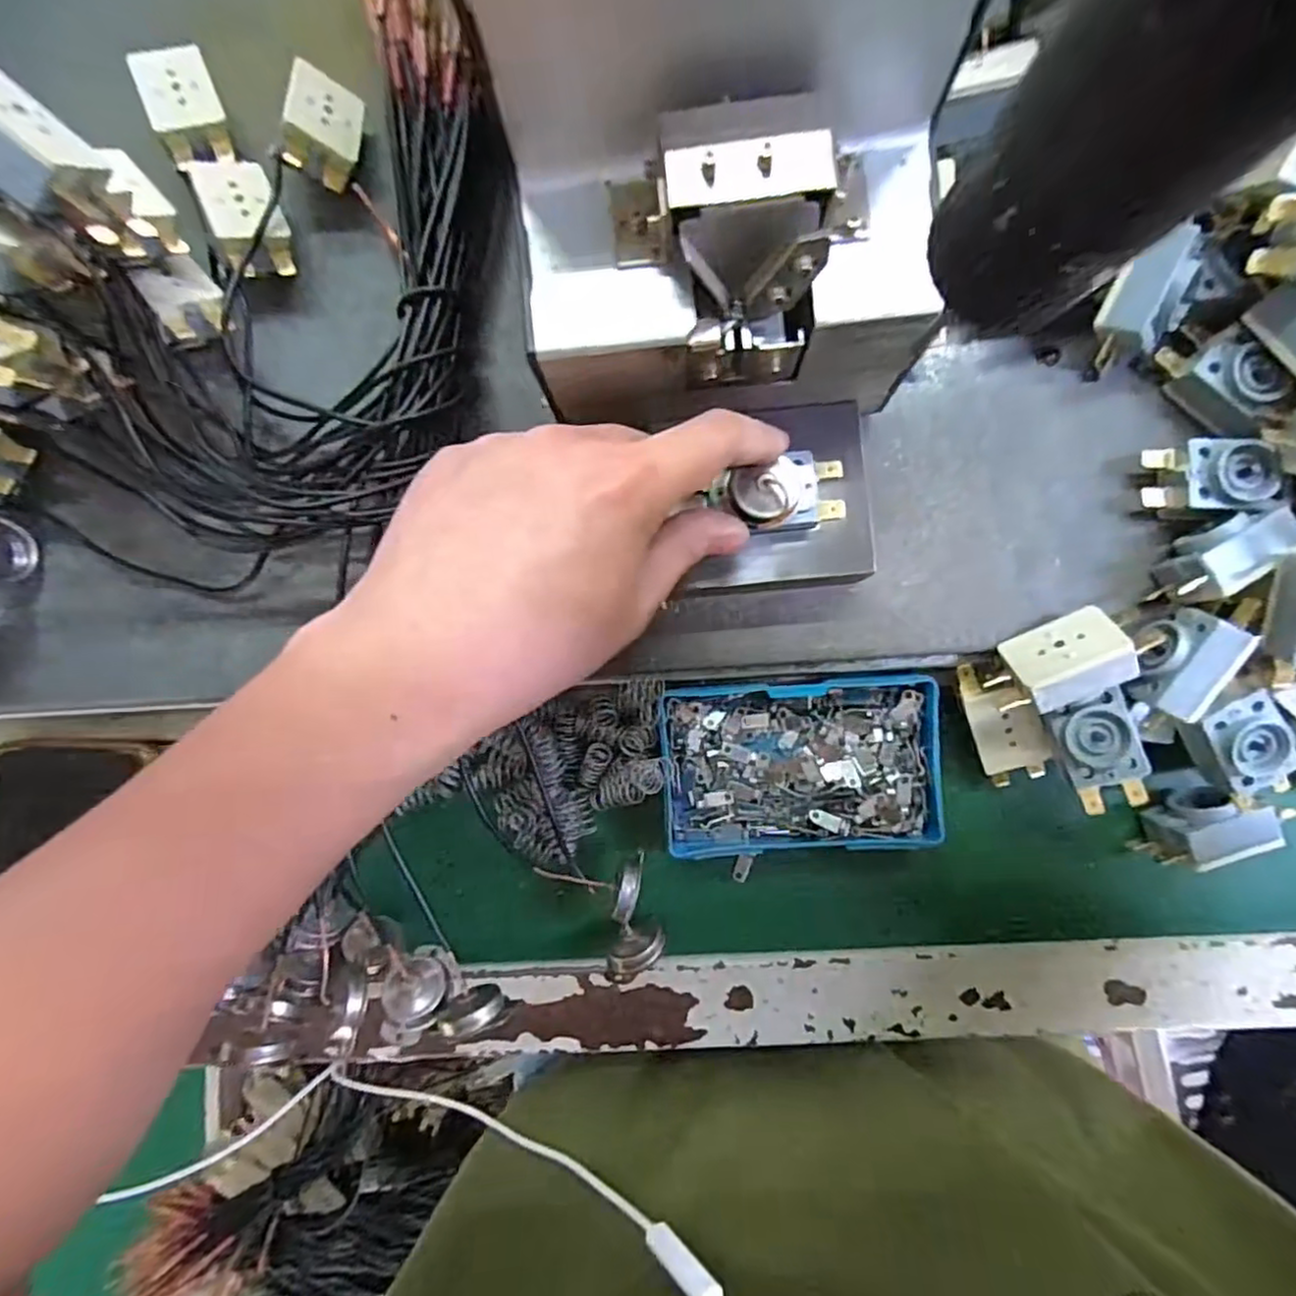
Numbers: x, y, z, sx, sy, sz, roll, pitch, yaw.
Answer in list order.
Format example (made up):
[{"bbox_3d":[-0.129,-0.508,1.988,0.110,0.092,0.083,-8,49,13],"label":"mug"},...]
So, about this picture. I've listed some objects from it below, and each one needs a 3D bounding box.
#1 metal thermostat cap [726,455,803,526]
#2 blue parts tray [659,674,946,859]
[{"bbox_3d":[0.043,-0.055,0.237,0.026,0.007,0.020,-20,88,1],"label":"metal thermostat cap"},{"bbox_3d":[0.065,0.051,0.287,0.115,0.021,0.070,-3,88,2],"label":"blue parts tray"}]

